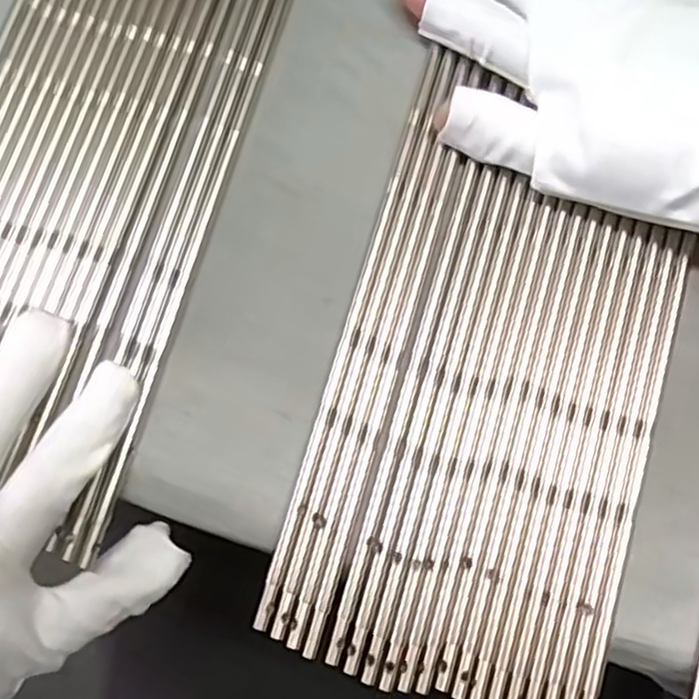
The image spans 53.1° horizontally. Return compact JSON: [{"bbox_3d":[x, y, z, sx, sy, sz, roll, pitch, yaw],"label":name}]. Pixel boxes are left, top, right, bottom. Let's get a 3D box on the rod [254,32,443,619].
[{"bbox_3d":[0.003,-0.011,0.259,0.007,0.004,0.225,16,80,4],"label":"rod"}]

